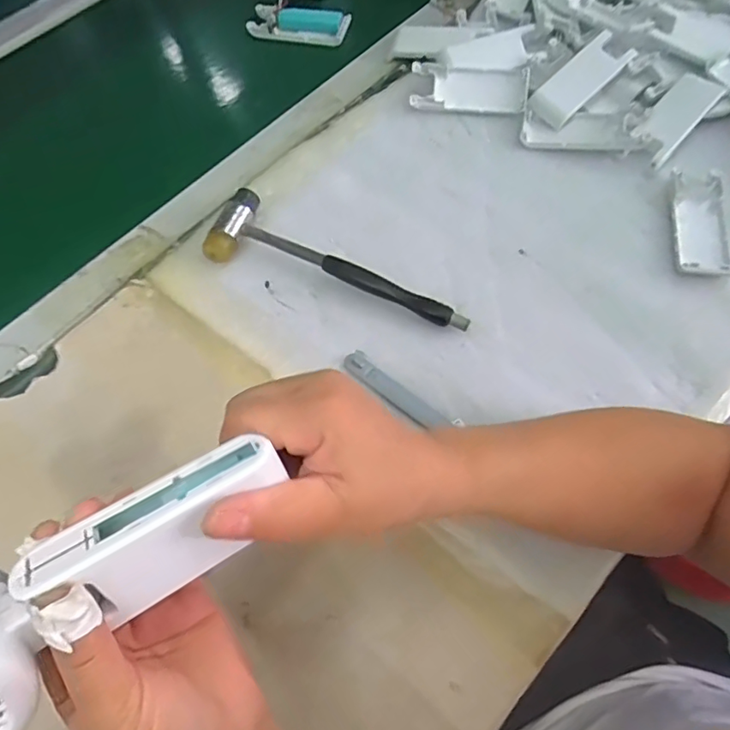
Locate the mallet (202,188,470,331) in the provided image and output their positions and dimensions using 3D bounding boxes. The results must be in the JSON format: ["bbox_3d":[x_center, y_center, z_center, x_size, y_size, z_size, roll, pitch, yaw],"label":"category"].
[{"bbox_3d":[-0.029,-0.064,0.426,0.212,0.027,0.064,31,69,16],"label":"mallet"}]

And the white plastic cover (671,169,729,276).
[{"bbox_3d":[0.265,-0.112,0.437,0.039,0.014,0.099,8,64,6],"label":"white plastic cover"}]

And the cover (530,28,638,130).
[{"bbox_3d":[0.192,-0.255,0.491,0.099,0.013,0.040,-45,70,-2],"label":"cover"}]

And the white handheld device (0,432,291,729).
[{"bbox_3d":[-0.106,0.079,0.210,0.157,0.043,0.060,-33,67,-21],"label":"white handheld device"}]

